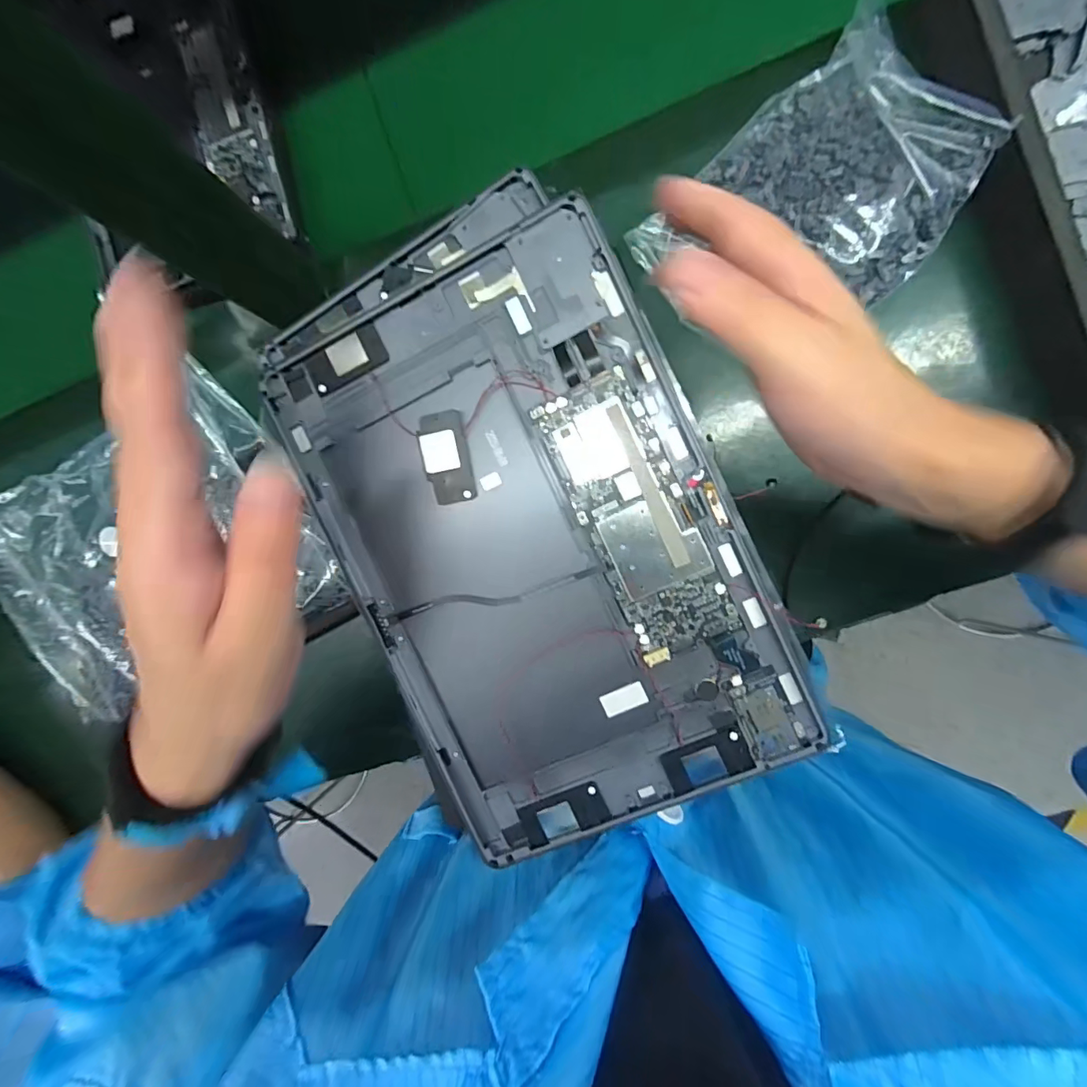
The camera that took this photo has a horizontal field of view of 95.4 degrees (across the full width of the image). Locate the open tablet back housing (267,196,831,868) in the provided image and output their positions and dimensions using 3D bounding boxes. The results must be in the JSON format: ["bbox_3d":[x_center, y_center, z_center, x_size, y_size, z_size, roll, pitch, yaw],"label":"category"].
[{"bbox_3d":[-0.003,0.004,0.220,0.166,0.015,0.253,-25,90,6],"label":"open tablet back housing"}]

